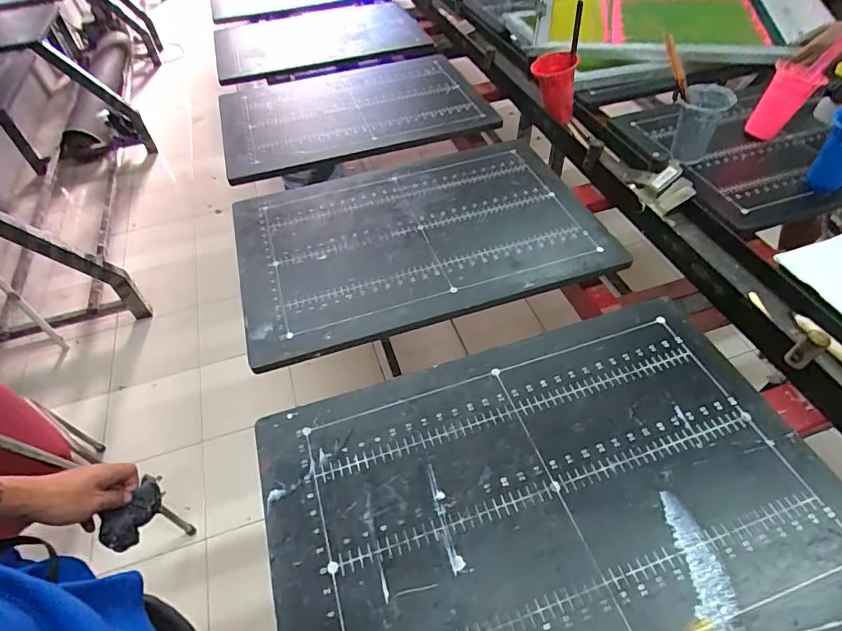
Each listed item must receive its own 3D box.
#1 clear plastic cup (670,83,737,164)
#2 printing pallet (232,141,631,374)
[{"bbox_3d":[0.501,-0.343,0.864,0.079,0.121,0.088,33,59,27],"label":"clear plastic cup"},{"bbox_3d":[-0.014,-0.143,0.809,0.585,0.027,0.406,-15,51,-10],"label":"printing pallet"}]

